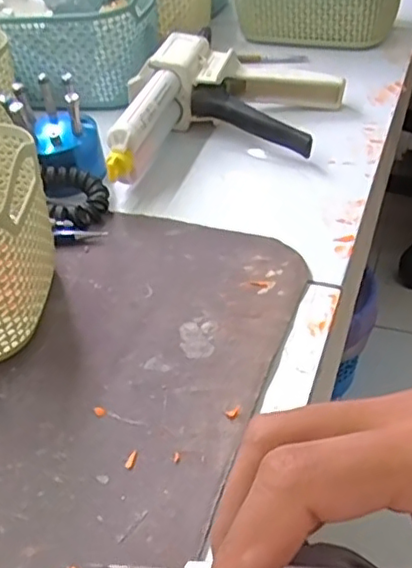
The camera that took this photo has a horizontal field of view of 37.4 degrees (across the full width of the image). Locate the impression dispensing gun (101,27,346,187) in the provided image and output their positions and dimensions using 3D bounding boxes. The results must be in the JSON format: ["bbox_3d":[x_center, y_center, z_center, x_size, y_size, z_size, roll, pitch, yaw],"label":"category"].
[{"bbox_3d":[0.017,-0.127,0.455,0.160,0.059,0.171,4,42,12],"label":"impression dispensing gun"}]

